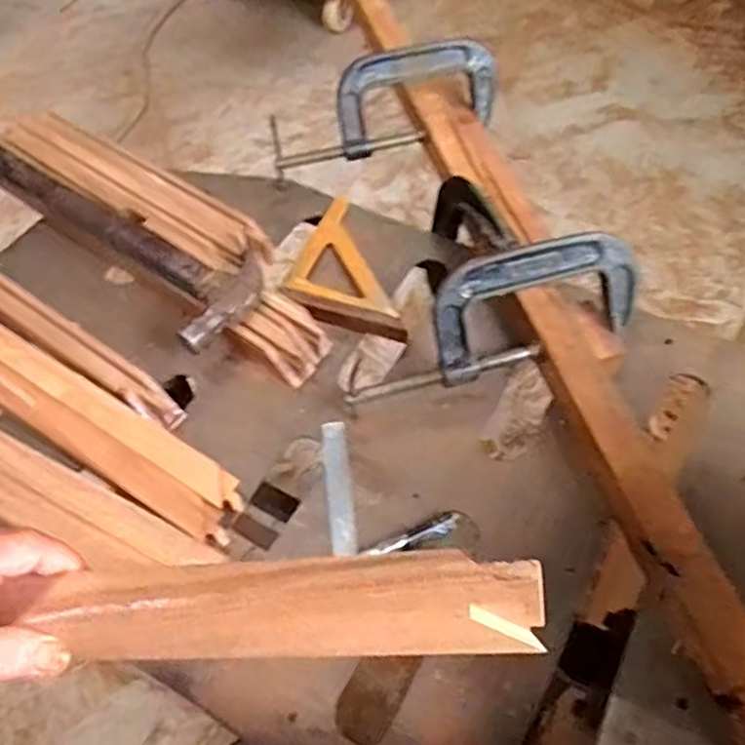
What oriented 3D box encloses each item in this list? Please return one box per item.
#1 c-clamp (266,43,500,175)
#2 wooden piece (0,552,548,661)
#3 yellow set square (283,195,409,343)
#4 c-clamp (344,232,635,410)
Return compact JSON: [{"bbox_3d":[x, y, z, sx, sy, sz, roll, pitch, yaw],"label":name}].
[{"bbox_3d":[0.014,-0.310,0.784,0.272,0.104,0.030,-16,25,-9],"label":"c-clamp"},{"bbox_3d":[-0.060,0.111,0.323,0.271,0.021,0.044,-6,53,15],"label":"wooden piece"},{"bbox_3d":[-0.043,-0.103,0.705,0.097,0.022,0.212,-17,56,-10],"label":"yellow set square"},{"bbox_3d":[0.106,-0.054,0.612,0.273,0.100,0.031,-18,19,-6],"label":"c-clamp"}]

